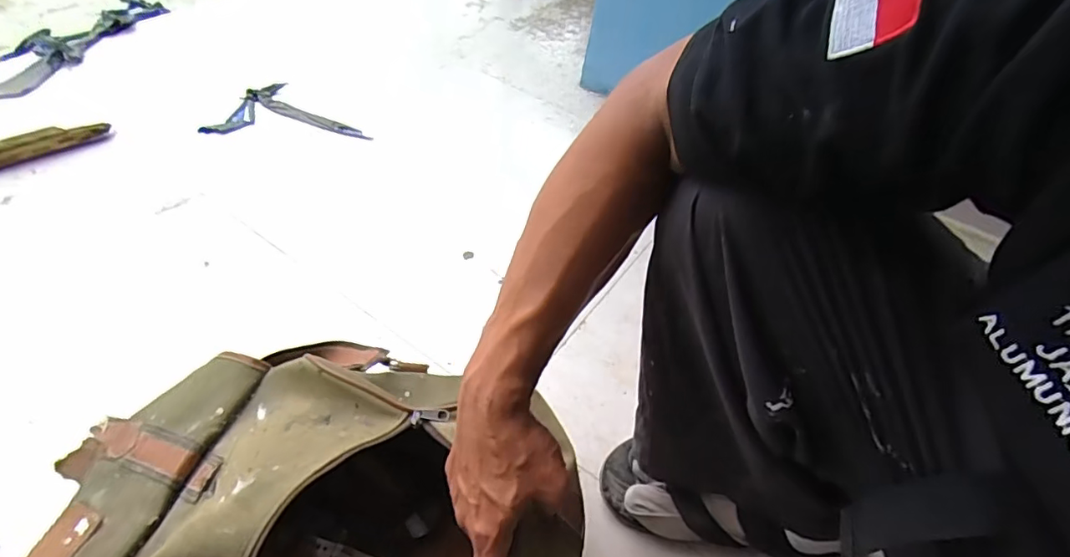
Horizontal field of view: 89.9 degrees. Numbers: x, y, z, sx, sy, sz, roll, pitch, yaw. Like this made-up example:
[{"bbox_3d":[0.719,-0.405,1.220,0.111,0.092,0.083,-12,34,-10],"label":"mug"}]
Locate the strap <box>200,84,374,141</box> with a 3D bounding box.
[{"bbox_3d":[-0.445,-0.314,0.994,0.276,0.024,0.158,0,48,-8],"label":"strap"}]

